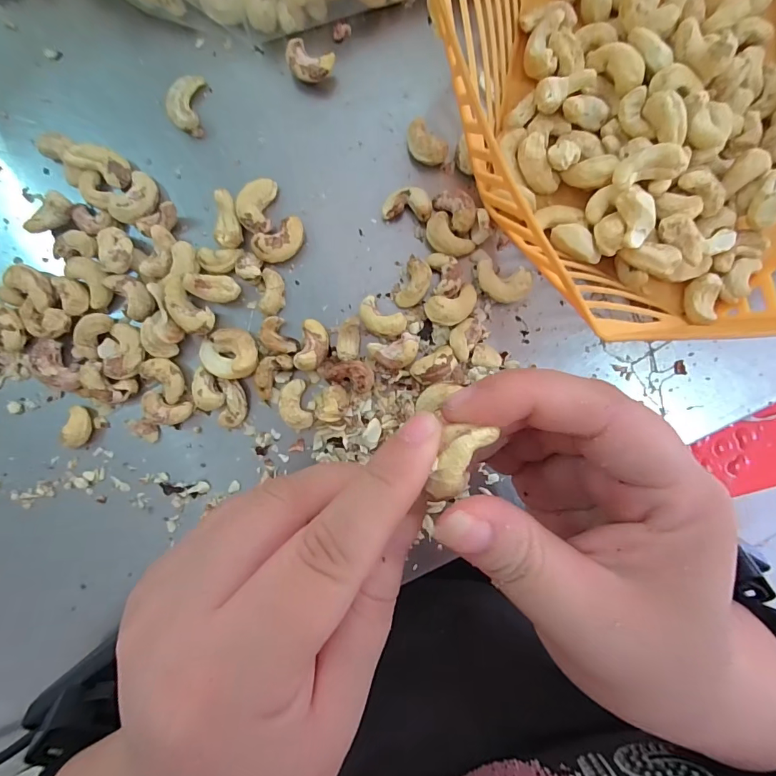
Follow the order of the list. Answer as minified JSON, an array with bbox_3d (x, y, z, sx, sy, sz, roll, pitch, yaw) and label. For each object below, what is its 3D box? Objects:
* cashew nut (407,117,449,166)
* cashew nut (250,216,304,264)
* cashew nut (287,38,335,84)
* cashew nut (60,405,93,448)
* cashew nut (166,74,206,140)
[{"bbox_3d":[0.018,-0.119,0.210,0.014,0.012,0.023,-39,89,2],"label":"cashew nut"},{"bbox_3d":[-0.053,-0.072,0.212,0.026,0.012,0.015,-30,90,2],"label":"cashew nut"},{"bbox_3d":[-0.039,-0.158,0.212,0.022,0.014,0.015,25,91,1],"label":"cashew nut"},{"bbox_3d":[-0.155,0.019,0.214,0.009,0.012,0.020,-5,90,2],"label":"cashew nut"},{"bbox_3d":[-0.102,-0.143,0.216,0.016,0.007,0.028,5,91,2],"label":"cashew nut"}]

